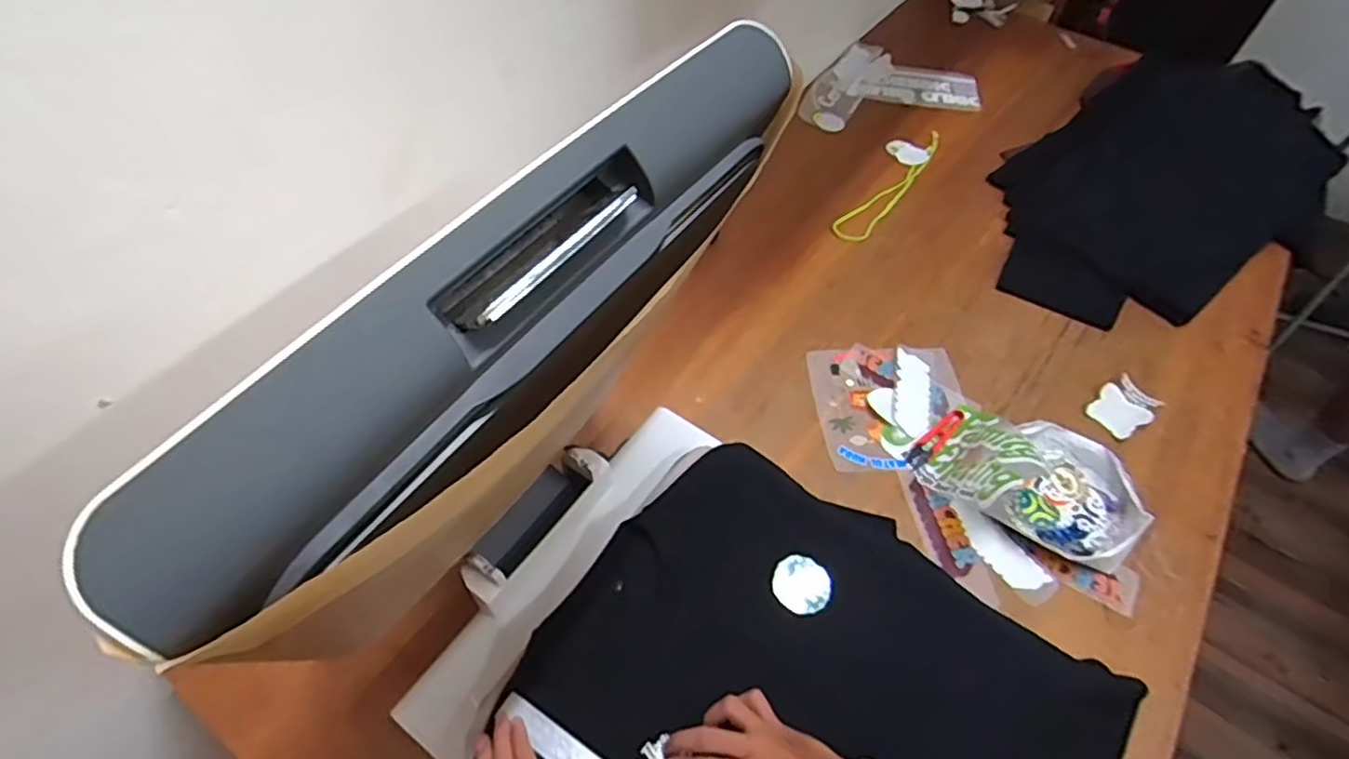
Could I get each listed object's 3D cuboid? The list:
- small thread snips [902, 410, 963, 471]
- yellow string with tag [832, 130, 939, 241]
[{"bbox_3d":[0.346,0.079,0.873,0.118,0.011,0.025,-34,64,-23],"label":"small thread snips"},{"bbox_3d":[0.377,-0.348,1.152,0.084,0.020,0.338,27,58,15],"label":"yellow string with tag"}]

